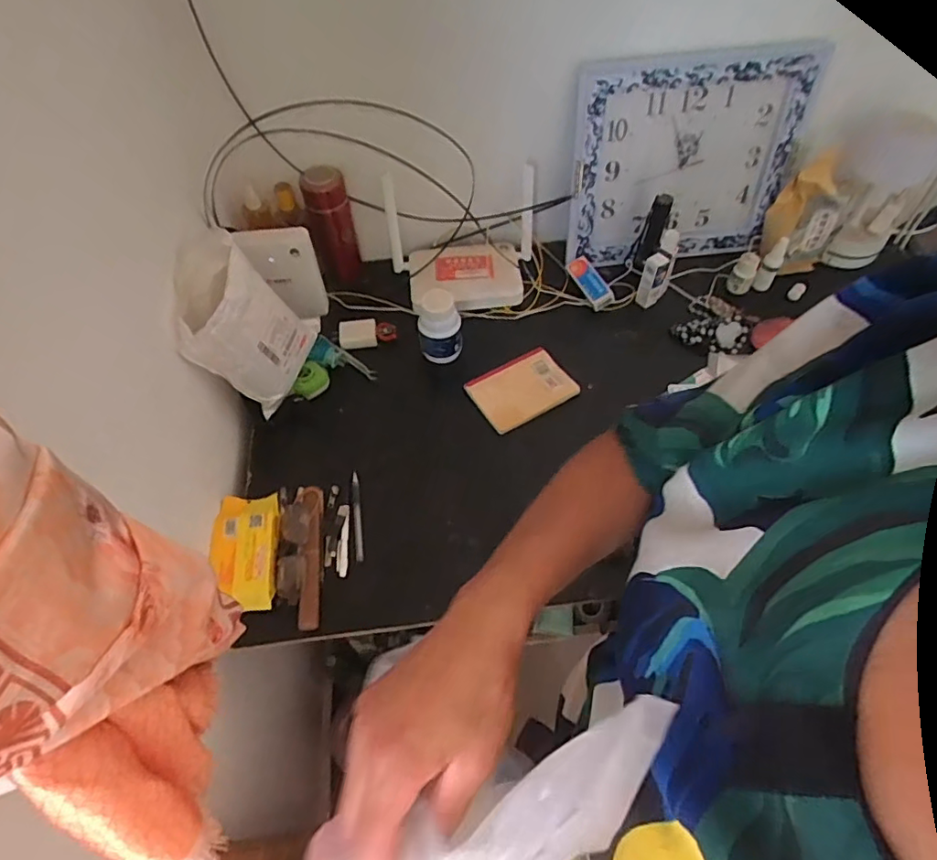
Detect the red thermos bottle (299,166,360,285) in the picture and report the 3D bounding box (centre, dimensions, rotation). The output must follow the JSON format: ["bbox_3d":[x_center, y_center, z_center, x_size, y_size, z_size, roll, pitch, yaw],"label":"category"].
[{"bbox_3d":[-0.229,-0.345,0.941,0.072,0.183,0.088,-10,56,-5],"label":"red thermos bottle"}]

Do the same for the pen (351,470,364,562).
[{"bbox_3d":[-0.149,0.114,0.752,0.013,0.006,0.131,-9,58,-7],"label":"pen"}]

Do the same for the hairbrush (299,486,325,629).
[{"bbox_3d":[-0.201,0.158,0.713,0.026,0.013,0.184,-6,56,-2],"label":"hairbrush"}]

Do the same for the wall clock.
[{"bbox_3d":[0.351,-0.439,0.910,0.358,0.316,0.032,-7,48,-3],"label":"wall clock"}]

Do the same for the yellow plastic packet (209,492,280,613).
[{"bbox_3d":[-0.285,0.148,0.707,0.078,0.027,0.154,-8,56,-3],"label":"yellow plastic packet"}]

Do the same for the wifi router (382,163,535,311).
[{"bbox_3d":[-0.005,-0.305,0.938,0.254,0.152,0.183,-6,56,-2],"label":"wifi router"}]

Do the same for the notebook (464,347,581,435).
[{"bbox_3d":[0.080,-0.065,0.866,0.148,0.021,0.113,-30,60,-17],"label":"notebook"}]

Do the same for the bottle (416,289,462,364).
[{"bbox_3d":[-0.042,-0.159,0.867,0.067,0.105,0.061,4,56,5],"label":"bottle"}]

